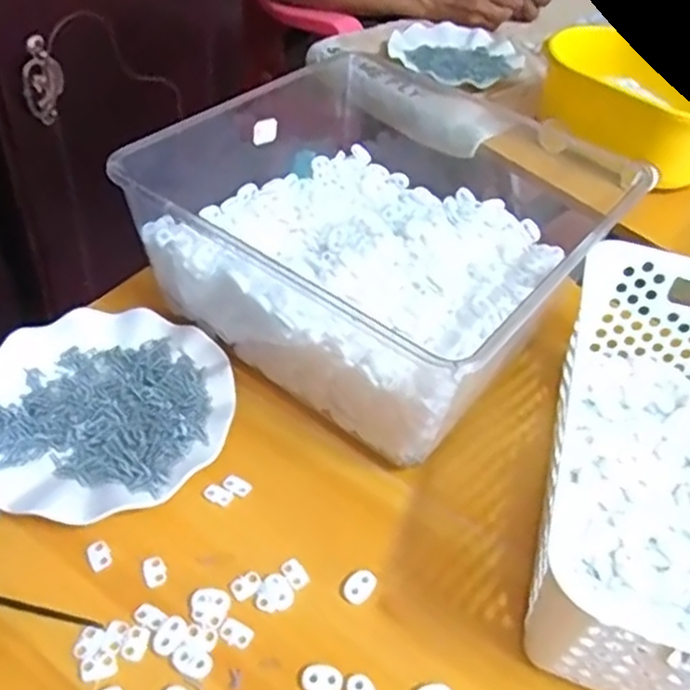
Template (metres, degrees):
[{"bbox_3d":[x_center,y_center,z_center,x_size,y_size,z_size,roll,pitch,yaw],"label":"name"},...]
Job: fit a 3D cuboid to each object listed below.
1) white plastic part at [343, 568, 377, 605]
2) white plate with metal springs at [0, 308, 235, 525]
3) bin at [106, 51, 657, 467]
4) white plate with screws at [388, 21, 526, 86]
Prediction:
[{"bbox_3d":[0.010,0.149,0.440,0.016,0.004,0.023,35,51,25],"label":"white plastic part"},{"bbox_3d":[-0.174,0.046,0.504,0.178,0.020,0.179,4,45,-4],"label":"white plate with metal springs"},{"bbox_3d":[0.039,-0.096,0.577,0.297,0.122,0.305,31,49,22],"label":"bin"},{"bbox_3d":[0.155,-0.399,0.993,0.173,0.028,0.160,4,45,-4],"label":"white plate with screws"}]

